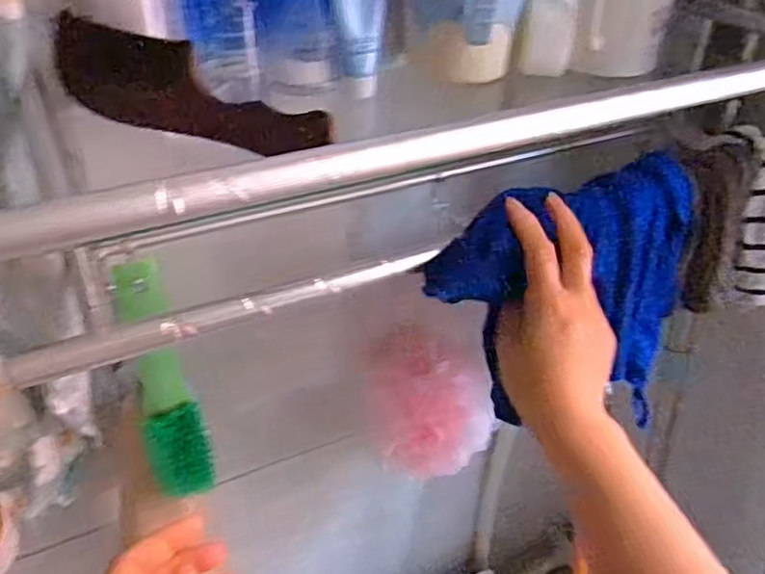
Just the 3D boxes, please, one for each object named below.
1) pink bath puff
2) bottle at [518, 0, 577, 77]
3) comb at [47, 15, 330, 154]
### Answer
[{"bbox_3d":[0.035,0.099,0.597,0.094,0.102,0.105,-19,42,-26],"label":"pink bath puff"},{"bbox_3d":[0.113,-0.178,0.453,0.034,0.061,0.032,10,37,10],"label":"bottle"},{"bbox_3d":[-0.107,-0.105,0.360,0.176,0.047,0.013,17,39,19],"label":"comb"}]

